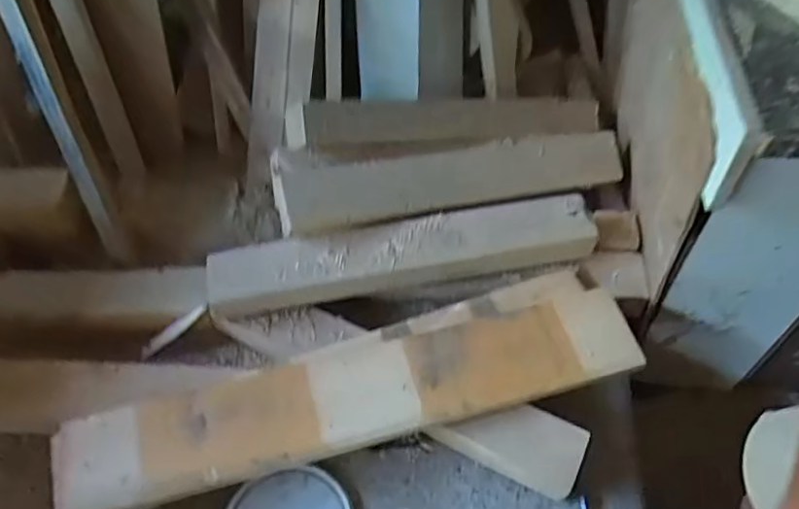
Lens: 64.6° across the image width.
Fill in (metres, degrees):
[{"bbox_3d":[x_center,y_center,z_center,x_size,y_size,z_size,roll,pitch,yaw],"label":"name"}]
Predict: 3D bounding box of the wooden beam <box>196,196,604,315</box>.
[{"bbox_3d":[0.009,0.000,0.967,0.587,0.062,0.088,-10,55,-4],"label":"wooden beam"}]

